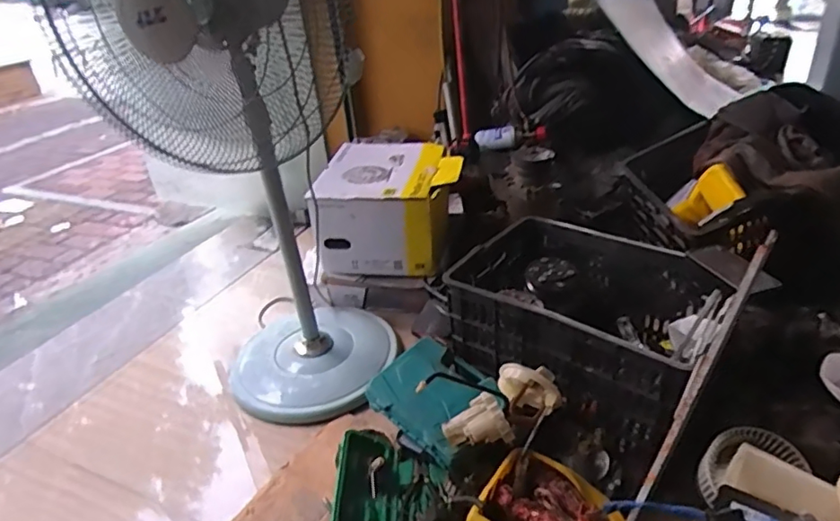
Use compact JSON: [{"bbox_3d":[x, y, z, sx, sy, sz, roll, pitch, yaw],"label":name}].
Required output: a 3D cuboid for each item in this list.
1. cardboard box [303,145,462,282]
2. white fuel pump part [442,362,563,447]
[{"bbox_3d":[-0.068,-0.153,1.501,0.354,0.220,0.378,0,32,9],"label":"cardboard box"},{"bbox_3d":[0.141,0.258,0.968,0.197,0.096,0.105,-24,36,-27],"label":"white fuel pump part"}]

